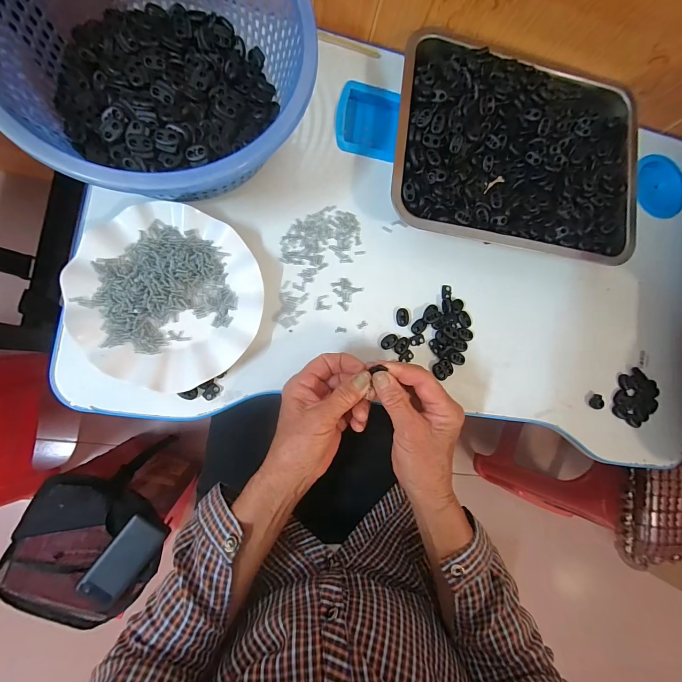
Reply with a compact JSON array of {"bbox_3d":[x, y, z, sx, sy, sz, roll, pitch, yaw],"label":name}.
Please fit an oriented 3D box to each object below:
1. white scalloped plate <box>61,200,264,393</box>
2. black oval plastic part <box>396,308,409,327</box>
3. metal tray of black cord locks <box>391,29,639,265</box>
[{"bbox_3d":[-0.174,-0.045,0.339,0.178,0.024,0.176,1,87,-10],"label":"white scalloped plate"},{"bbox_3d":[0.074,-0.028,0.402,0.016,0.004,0.022,4,86,-10],"label":"black oval plastic part"},{"bbox_3d":[0.215,-0.229,0.412,0.311,0.043,0.244,7,85,-10],"label":"metal tray of black cord locks"}]

